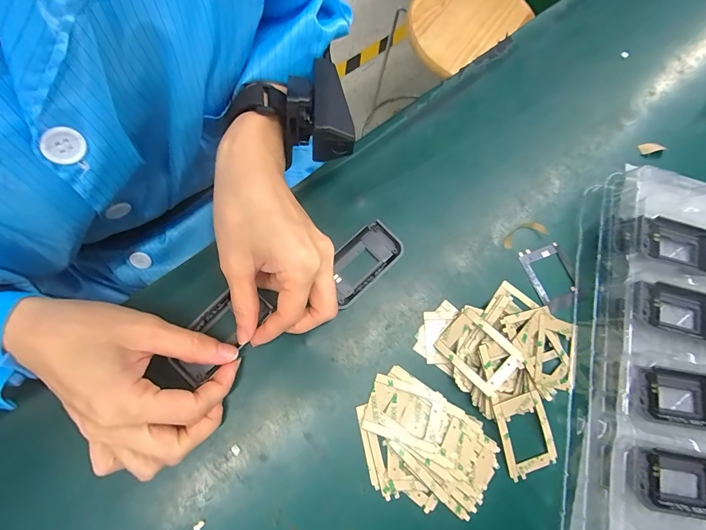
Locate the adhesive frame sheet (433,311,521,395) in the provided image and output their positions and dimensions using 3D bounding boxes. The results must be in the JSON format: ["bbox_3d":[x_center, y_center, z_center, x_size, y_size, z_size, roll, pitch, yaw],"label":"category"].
[{"bbox_3d":[0.092,0.064,0.261,0.038,0.004,0.053,-46,70,-2],"label":"adhesive frame sheet"}]

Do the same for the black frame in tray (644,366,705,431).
[{"bbox_3d":[0.239,0.096,0.253,0.066,0.010,0.038,10,76,-3],"label":"black frame in tray"}]

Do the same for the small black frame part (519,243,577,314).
[{"bbox_3d":[0.167,0.010,0.294,0.038,0.004,0.055,-19,79,-9],"label":"small black frame part"}]

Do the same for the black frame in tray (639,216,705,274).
[{"bbox_3d":[0.262,-0.013,0.276,0.073,0.010,0.039,13,76,-2],"label":"black frame in tray"}]

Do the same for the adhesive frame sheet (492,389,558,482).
[{"bbox_3d":[0.125,0.123,0.256,0.039,0.004,0.054,-14,86,-12],"label":"adhesive frame sheet"}]

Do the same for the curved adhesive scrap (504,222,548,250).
[{"bbox_3d":[0.147,-0.027,0.302,0.040,0.006,0.016,-18,79,-9],"label":"curved adhesive scrap"}]

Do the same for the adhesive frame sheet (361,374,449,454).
[{"bbox_3d":[0.039,0.107,0.254,0.058,0.006,0.040,19,76,0],"label":"adhesive frame sheet"}]

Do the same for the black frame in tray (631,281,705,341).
[{"bbox_3d":[0.248,0.035,0.262,0.076,0.007,0.036,16,76,-1],"label":"black frame in tray"}]

